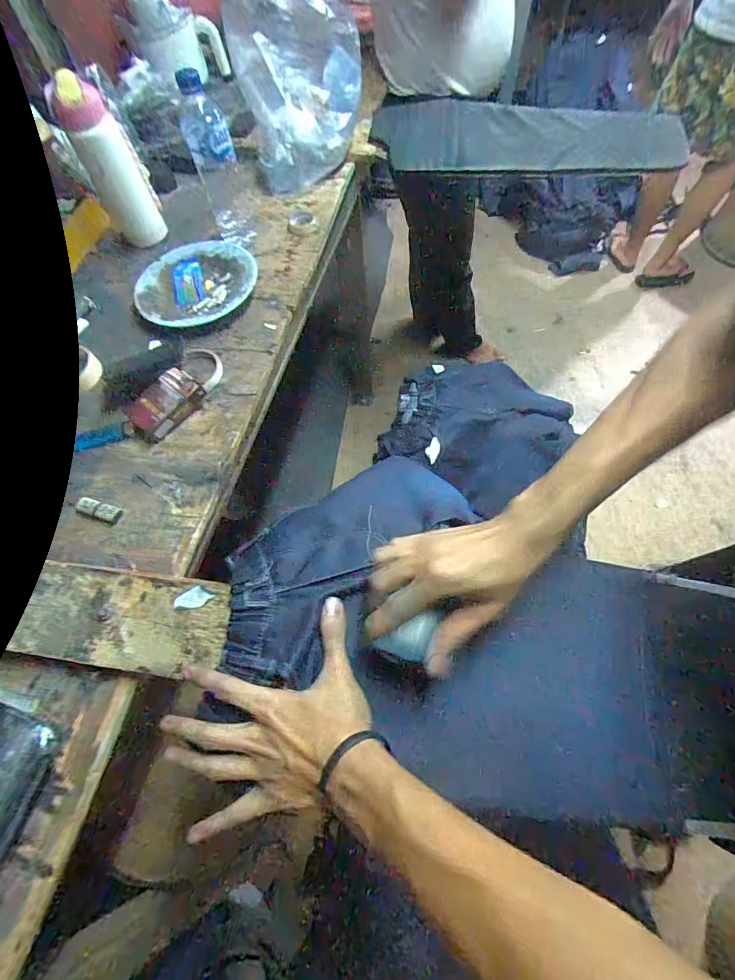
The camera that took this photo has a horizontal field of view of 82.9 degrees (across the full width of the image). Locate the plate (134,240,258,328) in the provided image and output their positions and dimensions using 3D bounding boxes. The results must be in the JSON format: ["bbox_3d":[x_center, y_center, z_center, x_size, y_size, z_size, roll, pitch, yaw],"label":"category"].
[{"bbox_3d":[-0.272,-0.332,0.662,0.185,0.021,0.179,-1,63,2],"label":"plate"}]

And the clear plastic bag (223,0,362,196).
[{"bbox_3d":[-0.113,-0.708,0.723,0.219,0.261,0.163,-11,63,-3],"label":"clear plastic bag"}]

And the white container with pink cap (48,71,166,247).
[{"bbox_3d":[-0.419,-0.516,0.685,0.073,0.234,0.065,35,70,19],"label":"white container with pink cap"}]

